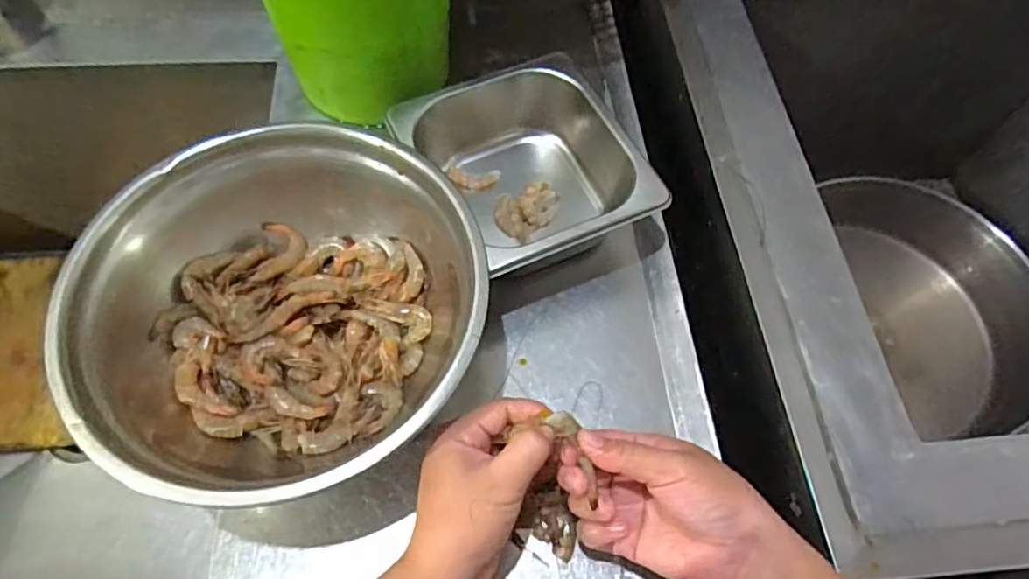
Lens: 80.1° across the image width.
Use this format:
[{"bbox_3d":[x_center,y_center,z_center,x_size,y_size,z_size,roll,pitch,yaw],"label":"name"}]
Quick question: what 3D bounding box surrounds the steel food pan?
[{"bbox_3d":[0.002,-0.089,0.485,0.159,0.086,0.183,-21,64,-14],"label":"steel food pan"}]

